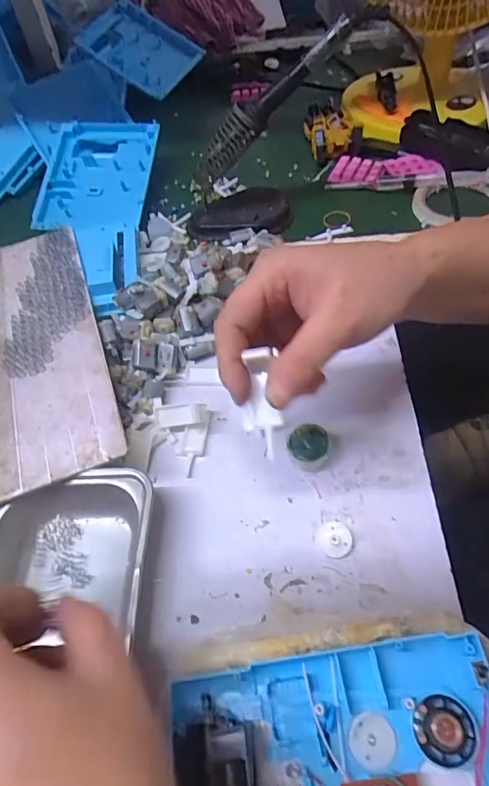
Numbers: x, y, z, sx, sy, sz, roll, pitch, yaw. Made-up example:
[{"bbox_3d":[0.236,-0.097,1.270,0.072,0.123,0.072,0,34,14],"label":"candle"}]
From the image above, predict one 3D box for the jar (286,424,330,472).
[{"bbox_3d":[0.048,0.041,0.343,0.031,0.020,0.028,-6,55,2],"label":"jar"}]

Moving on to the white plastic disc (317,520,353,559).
[{"bbox_3d":[0.062,0.099,0.310,0.022,0.009,0.022,-3,55,4],"label":"white plastic disc"}]

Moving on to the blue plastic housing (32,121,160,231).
[{"bbox_3d":[-0.178,-0.258,0.541,0.131,0.023,0.181,1,67,6],"label":"blue plastic housing"}]

